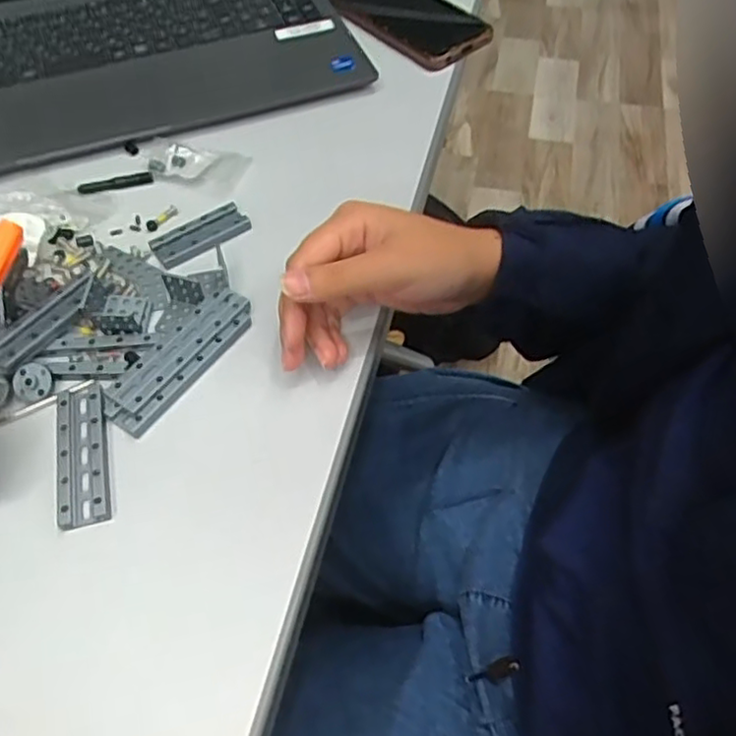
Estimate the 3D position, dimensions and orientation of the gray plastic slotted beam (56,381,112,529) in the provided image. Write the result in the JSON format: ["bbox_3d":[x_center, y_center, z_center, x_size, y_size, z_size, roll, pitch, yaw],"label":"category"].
[{"bbox_3d":[-0.150,0.043,0.350,0.025,0.009,0.082,-14,55,-8],"label":"gray plastic slotted beam"}]

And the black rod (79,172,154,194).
[{"bbox_3d":[-0.178,-0.131,0.473,0.051,0.005,0.010,-11,57,-10],"label":"black rod"}]

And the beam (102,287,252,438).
[{"bbox_3d":[-0.108,-0.007,0.382,0.037,0.011,0.100,28,60,20],"label":"beam"}]

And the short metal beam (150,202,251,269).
[{"bbox_3d":[-0.110,-0.089,0.442,0.062,0.008,0.026,-30,59,-18],"label":"short metal beam"}]

